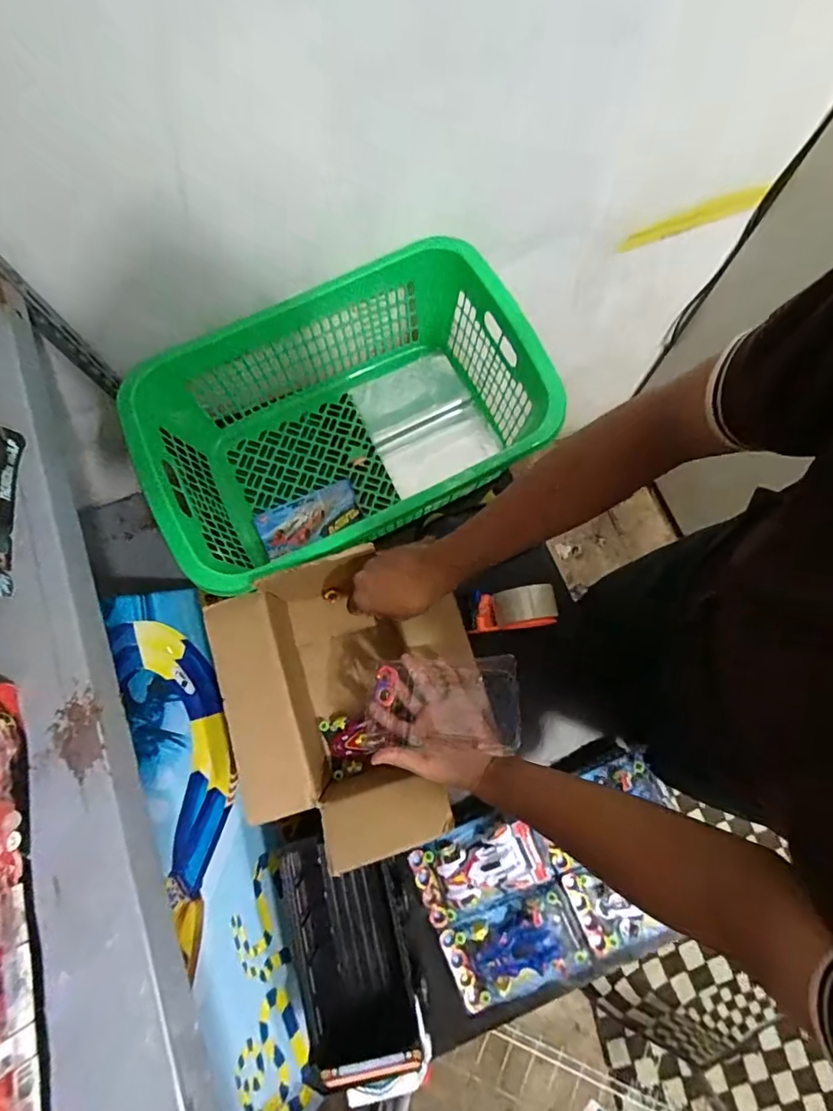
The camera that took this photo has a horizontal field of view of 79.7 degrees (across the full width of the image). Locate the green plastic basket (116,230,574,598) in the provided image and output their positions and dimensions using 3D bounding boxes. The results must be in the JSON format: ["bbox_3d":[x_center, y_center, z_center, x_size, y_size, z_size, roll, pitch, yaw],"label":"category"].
[{"bbox_3d":[-0.105,-0.190,0.753,0.529,0.207,0.364,-26,79,-5],"label":"green plastic basket"}]

